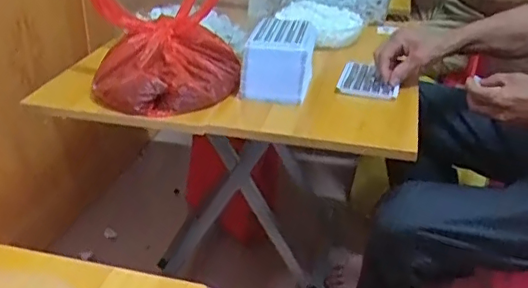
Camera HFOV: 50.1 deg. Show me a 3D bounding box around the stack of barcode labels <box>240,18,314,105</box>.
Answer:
[{"bbox_3d":[0.025,-0.134,0.898,0.104,0.095,0.112,6,29,7],"label":"stack of barcode labels"}]

